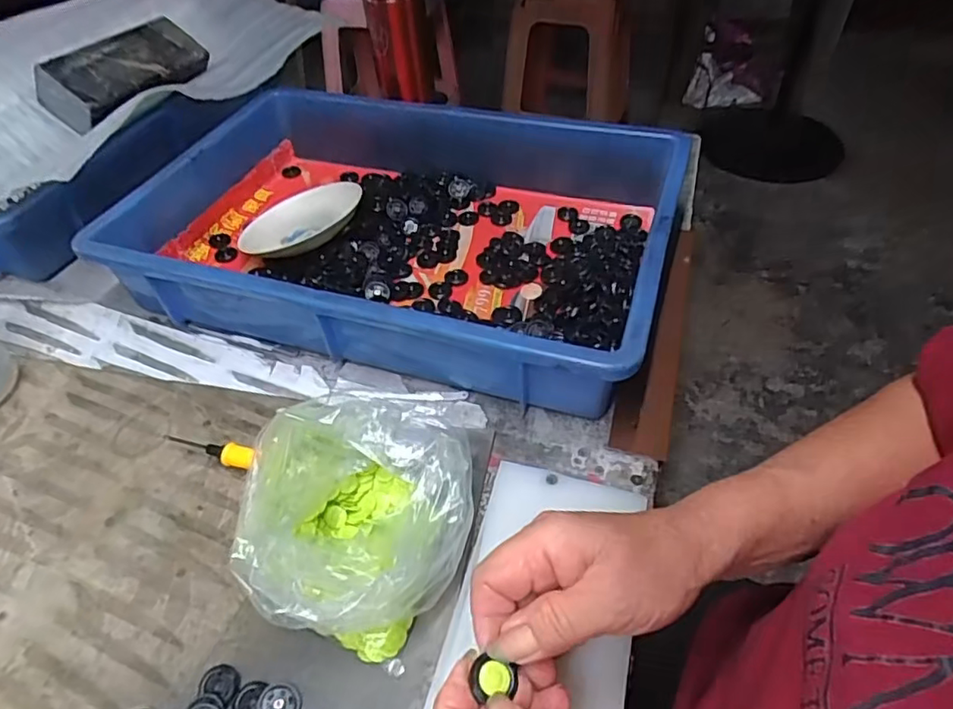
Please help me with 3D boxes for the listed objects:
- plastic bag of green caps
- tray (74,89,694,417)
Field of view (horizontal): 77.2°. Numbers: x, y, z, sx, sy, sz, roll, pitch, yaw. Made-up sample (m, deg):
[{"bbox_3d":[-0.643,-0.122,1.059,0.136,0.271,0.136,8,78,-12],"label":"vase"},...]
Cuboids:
[{"bbox_3d":[-0.063,0.086,0.341,0.123,0.058,0.147,-3,47,-1],"label":"plastic bag of green caps"},{"bbox_3d":[-0.058,-0.117,0.516,0.424,0.077,0.305,12,48,13],"label":"tray"}]

